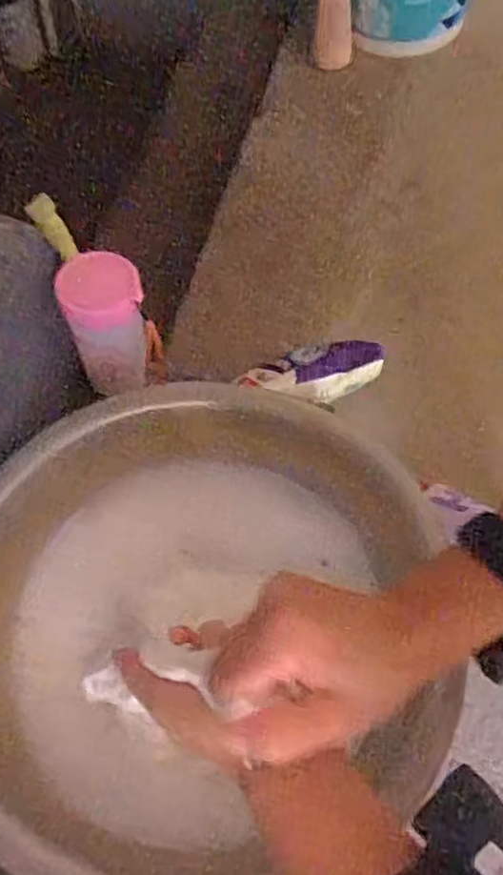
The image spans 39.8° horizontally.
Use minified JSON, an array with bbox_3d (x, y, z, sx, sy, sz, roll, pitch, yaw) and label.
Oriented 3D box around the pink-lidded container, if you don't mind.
[{"bbox_3d":[-0.133,-0.109,0.660,0.072,0.120,0.072,-10,63,-4],"label":"pink-lidded container"}]

